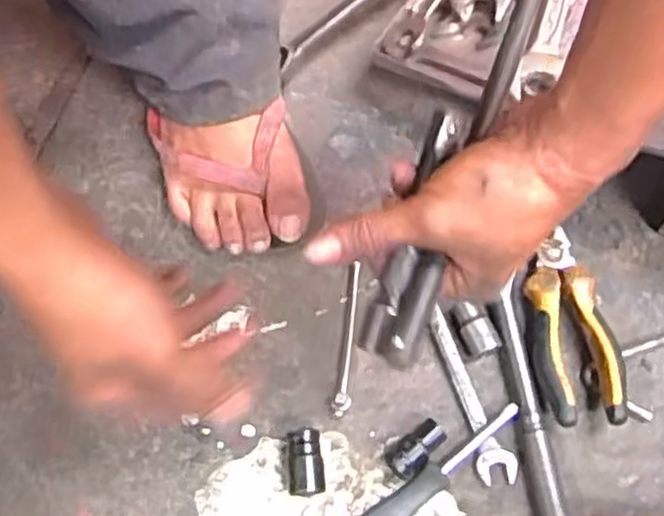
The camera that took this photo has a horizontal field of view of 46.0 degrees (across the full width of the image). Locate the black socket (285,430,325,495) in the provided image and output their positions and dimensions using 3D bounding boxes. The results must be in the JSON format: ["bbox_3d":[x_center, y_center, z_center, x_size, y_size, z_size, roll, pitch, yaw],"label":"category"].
[{"bbox_3d":[-0.018,0.133,0.508,0.024,0.020,0.040,-5,70,-1],"label":"black socket"}]

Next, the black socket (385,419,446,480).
[{"bbox_3d":[0.055,0.125,0.510,0.042,0.018,0.021,-35,73,-11],"label":"black socket"}]

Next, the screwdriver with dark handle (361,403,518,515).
[{"bbox_3d":[0.061,0.145,0.502,0.150,0.021,0.021,-37,73,-12],"label":"screwdriver with dark handle"}]

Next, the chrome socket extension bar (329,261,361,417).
[{"bbox_3d":[0.013,0.054,0.541,0.013,0.011,0.109,8,70,4],"label":"chrome socket extension bar"}]

